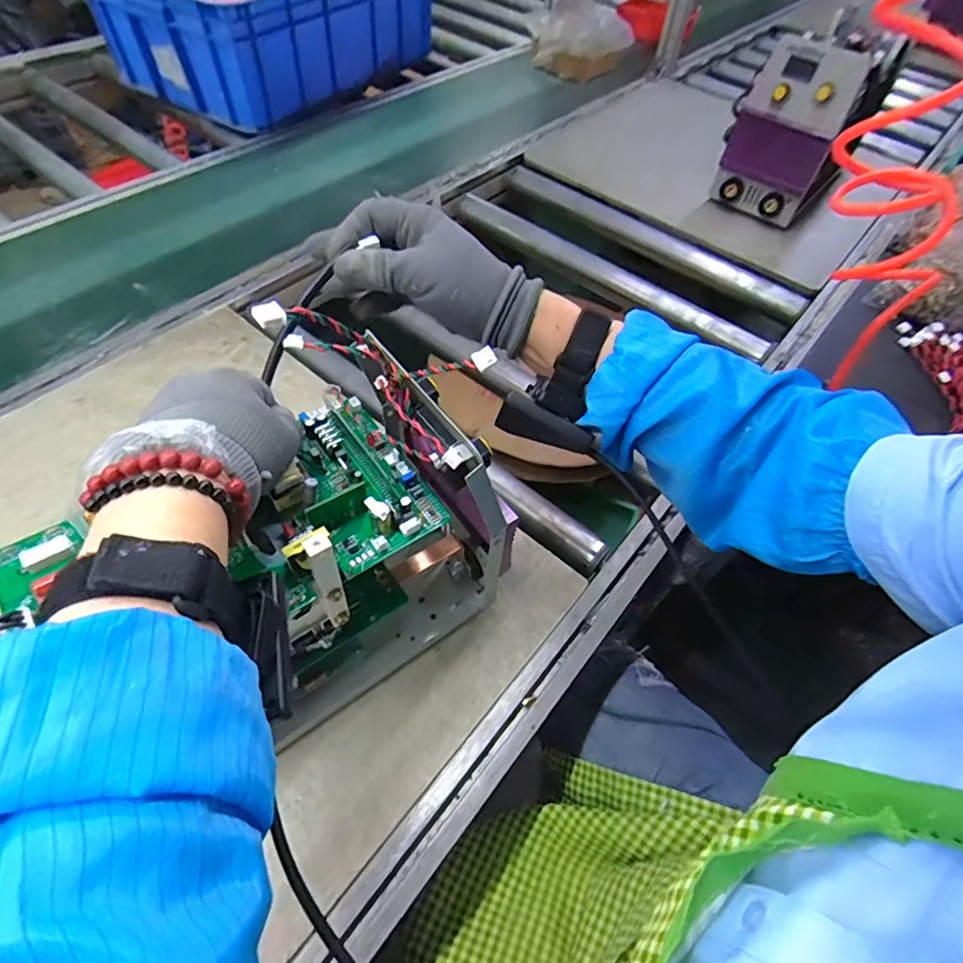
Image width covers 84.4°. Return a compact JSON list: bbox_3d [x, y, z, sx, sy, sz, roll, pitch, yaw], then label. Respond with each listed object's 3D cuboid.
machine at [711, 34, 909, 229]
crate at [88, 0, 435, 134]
[{"bbox_3d":[0.550,-0.625,0.903,0.186,0.229,0.252,30,60,15],"label":"machine"},{"bbox_3d":[-0.429,-0.979,1.124,0.388,0.202,0.577,30,60,14],"label":"crate"}]

